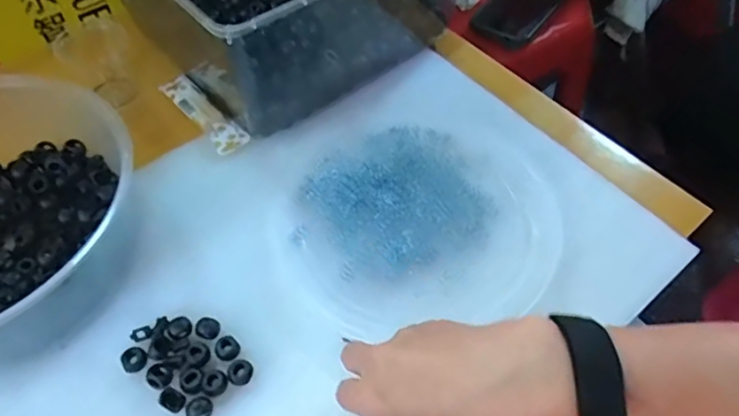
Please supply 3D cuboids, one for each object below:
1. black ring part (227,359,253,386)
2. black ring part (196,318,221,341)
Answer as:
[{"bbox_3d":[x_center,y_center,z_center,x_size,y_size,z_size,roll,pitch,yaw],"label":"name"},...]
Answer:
[{"bbox_3d":[-0.094,0.119,0.406,0.017,0.006,0.017,0,55,-2],"label":"black ring part"},{"bbox_3d":[-0.123,0.091,0.425,0.018,0.004,0.017,1,55,-2],"label":"black ring part"}]

